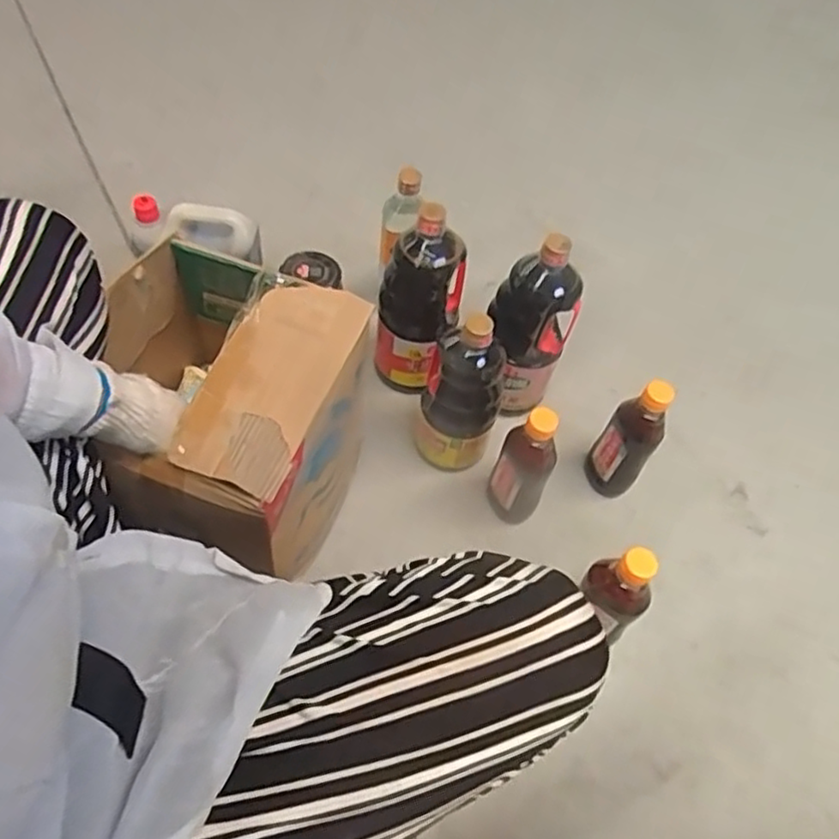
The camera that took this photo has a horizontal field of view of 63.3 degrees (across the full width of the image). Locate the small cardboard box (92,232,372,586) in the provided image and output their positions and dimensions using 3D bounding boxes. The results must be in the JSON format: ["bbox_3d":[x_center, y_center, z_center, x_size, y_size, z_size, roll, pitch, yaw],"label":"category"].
[{"bbox_3d":[-0.210,-0.009,0.726,0.257,0.208,0.247,19,58,11],"label":"small cardboard box"}]

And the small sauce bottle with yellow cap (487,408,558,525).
[{"bbox_3d":[0.126,0.067,0.845,0.065,0.219,0.060,3,56,-4],"label":"small sauce bottle with yellow cap"}]

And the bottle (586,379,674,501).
[{"bbox_3d":[0.268,0.030,0.881,0.064,0.215,0.059,25,58,10],"label":"bottle"}]

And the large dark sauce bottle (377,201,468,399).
[{"bbox_3d":[-0.001,-0.158,0.920,0.107,0.276,0.097,26,58,11],"label":"large dark sauce bottle"}]

